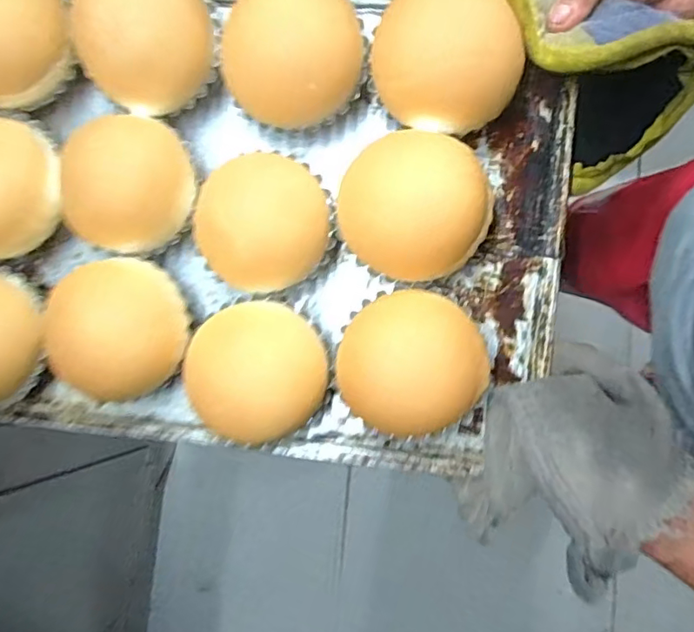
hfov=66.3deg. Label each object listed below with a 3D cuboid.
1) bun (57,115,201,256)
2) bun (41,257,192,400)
[{"bbox_3d":[-0.143,-0.088,0.351,0.078,0.055,0.067,-18,74,-6],"label":"bun"},{"bbox_3d":[-0.152,0.006,0.349,0.084,0.047,0.091,0,73,0],"label":"bun"}]

